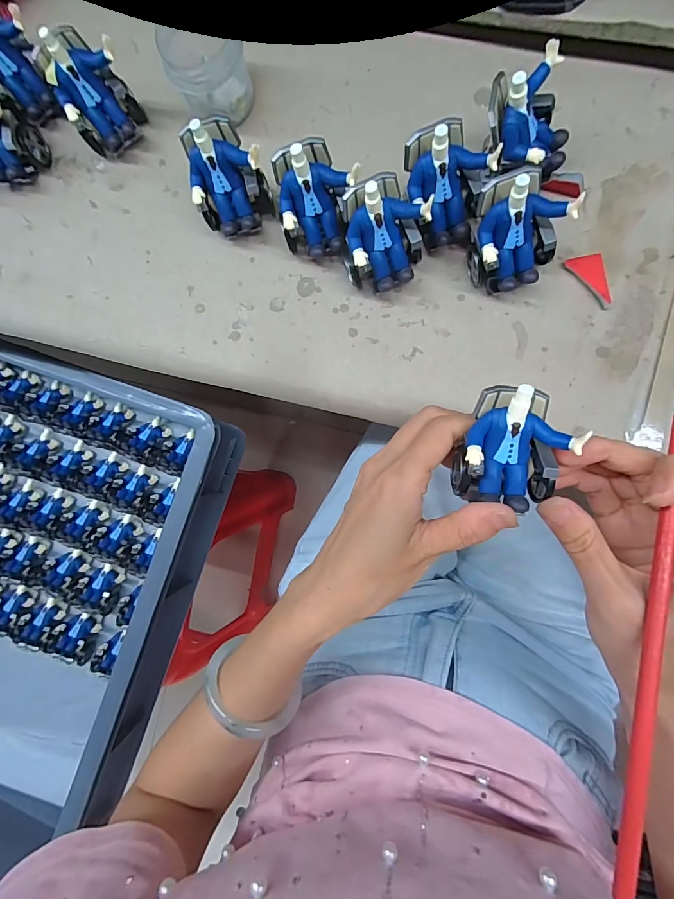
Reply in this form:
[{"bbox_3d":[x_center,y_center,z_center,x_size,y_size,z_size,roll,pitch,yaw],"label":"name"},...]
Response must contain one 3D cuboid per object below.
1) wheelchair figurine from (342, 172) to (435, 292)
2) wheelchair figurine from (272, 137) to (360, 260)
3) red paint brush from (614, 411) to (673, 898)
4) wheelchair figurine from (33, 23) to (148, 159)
[{"bbox_3d":[0.030,-0.131,0.250,0.048,0.066,0.048,1,86,7],"label":"wheelchair figurine"},{"bbox_3d":[-0.013,-0.156,0.257,0.051,0.063,0.049,1,86,7],"label":"wheelchair figurine"},{"bbox_3d":[0.150,0.062,0.183,0.009,0.009,0.259,13,82,8],"label":"red paint brush"},{"bbox_3d":[-0.169,-0.248,0.280,0.049,0.062,0.039,-41,83,3],"label":"wheelchair figurine"}]

